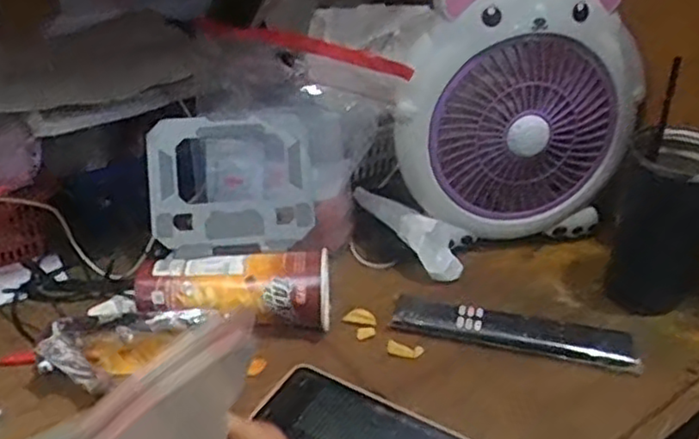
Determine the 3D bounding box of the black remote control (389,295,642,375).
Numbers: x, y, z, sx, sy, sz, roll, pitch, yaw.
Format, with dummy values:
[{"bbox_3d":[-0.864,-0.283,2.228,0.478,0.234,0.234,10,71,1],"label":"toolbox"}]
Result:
[{"bbox_3d":[0.146,0.098,0.607,0.210,0.021,0.039,9,34,10],"label":"black remote control"}]

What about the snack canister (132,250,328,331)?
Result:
[{"bbox_3d":[-0.103,0.061,0.603,0.170,0.061,0.063,5,34,5],"label":"snack canister"}]

